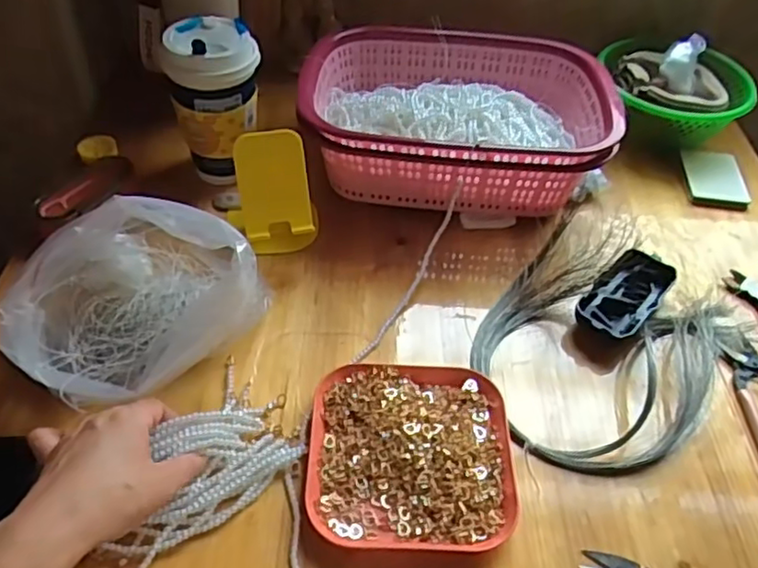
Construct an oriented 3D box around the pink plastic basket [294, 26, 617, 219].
[{"bbox_3d":[0.075,-0.169,0.689,0.295,0.101,0.217,2,47,-4],"label":"pink plastic basket"}]

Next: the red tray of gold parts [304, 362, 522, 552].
[{"bbox_3d":[0.023,0.116,0.473,0.145,0.019,0.138,4,47,-2],"label":"red tray of gold parts"}]

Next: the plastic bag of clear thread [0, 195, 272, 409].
[{"bbox_3d":[-0.181,0.015,0.482,0.166,0.104,0.131,-34,58,-31],"label":"plastic bag of clear thread"}]

